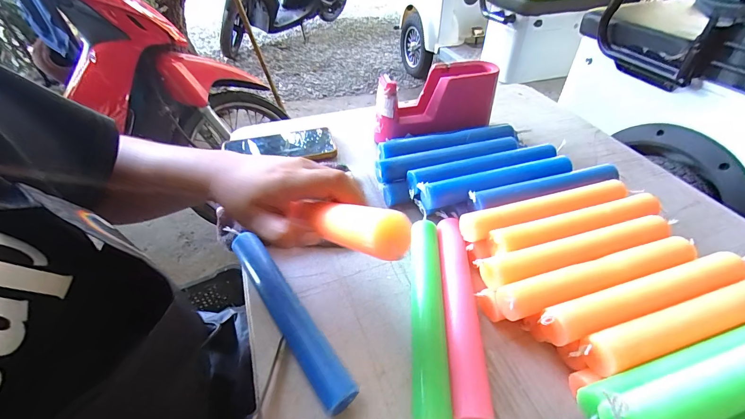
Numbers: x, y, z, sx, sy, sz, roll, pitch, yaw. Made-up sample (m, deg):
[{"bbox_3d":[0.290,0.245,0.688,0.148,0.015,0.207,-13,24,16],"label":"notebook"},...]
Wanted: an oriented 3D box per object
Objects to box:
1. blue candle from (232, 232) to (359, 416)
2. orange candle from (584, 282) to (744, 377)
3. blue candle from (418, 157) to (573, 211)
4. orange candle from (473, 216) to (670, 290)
[{"bbox_3d":[-0.079,0.088,0.308,0.026,0.019,0.196,-27,49,-25],"label":"blue candle"},{"bbox_3d":[0.259,0.093,0.275,0.202,0.031,0.027,-13,45,-13],"label":"orange candle"},{"bbox_3d":[0.147,-0.031,0.399,0.187,0.027,0.032,-10,44,-14],"label":"blue candle"},{"bbox_3d":[0.198,0.040,0.326,0.202,0.022,0.028,-10,44,-13],"label":"orange candle"}]

